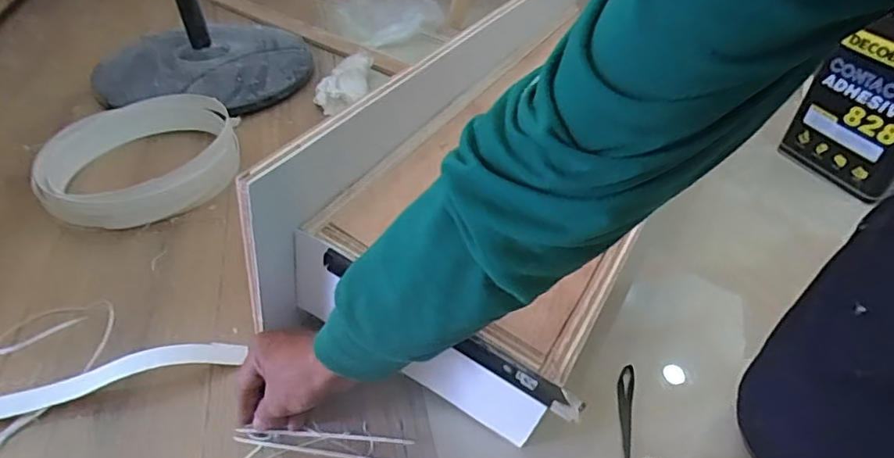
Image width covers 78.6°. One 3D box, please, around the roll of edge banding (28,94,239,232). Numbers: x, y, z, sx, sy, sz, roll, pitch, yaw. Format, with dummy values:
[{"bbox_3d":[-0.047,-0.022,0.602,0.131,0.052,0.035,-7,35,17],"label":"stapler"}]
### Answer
[{"bbox_3d":[-0.426,-0.099,0.767,0.239,0.057,0.236,1,43,-1],"label":"roll of edge banding"}]

